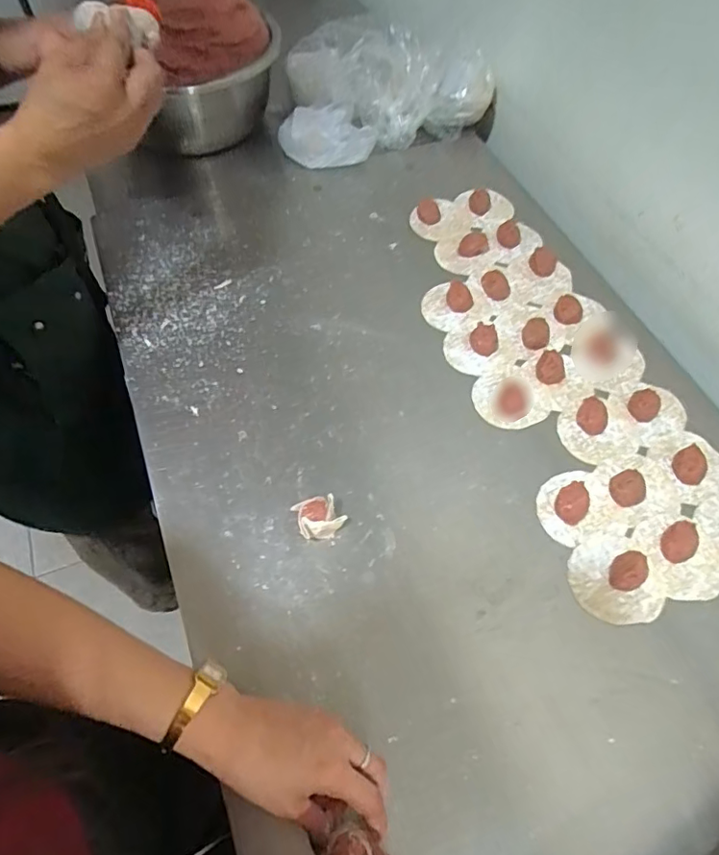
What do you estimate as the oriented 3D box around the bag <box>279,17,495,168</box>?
[{"bbox_3d":[0.044,-0.471,0.776,0.318,0.137,0.123,-6,59,-5],"label":"bag"}]

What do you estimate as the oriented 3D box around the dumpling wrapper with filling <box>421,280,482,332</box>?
[{"bbox_3d":[0.118,-0.155,0.673,0.079,0.014,0.072,0,60,-1],"label":"dumpling wrapper with filling"}]

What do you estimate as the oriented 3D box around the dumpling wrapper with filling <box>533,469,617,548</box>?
[{"bbox_3d":[0.216,0.076,0.529,0.078,0.017,0.069,-22,63,-13],"label":"dumpling wrapper with filling"}]

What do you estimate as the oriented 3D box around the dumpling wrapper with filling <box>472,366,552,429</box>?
[{"bbox_3d":[0.170,-0.037,0.600,0.082,0.018,0.077,-20,62,-12],"label":"dumpling wrapper with filling"}]

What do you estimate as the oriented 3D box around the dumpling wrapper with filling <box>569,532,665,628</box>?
[{"bbox_3d":[0.235,0.138,0.493,0.076,0.018,0.079,0,60,-1],"label":"dumpling wrapper with filling"}]

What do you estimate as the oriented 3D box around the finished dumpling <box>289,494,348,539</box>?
[{"bbox_3d":[-0.038,0.086,0.512,0.046,0.029,0.032,-11,61,-8],"label":"finished dumpling"}]

